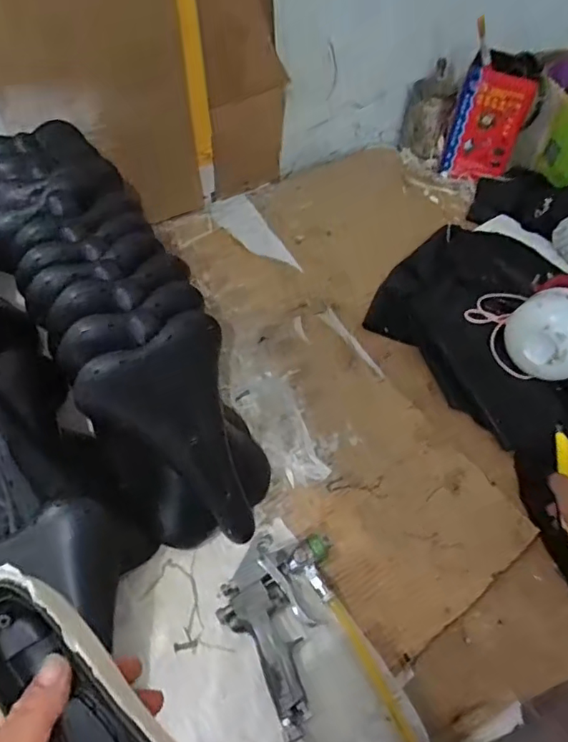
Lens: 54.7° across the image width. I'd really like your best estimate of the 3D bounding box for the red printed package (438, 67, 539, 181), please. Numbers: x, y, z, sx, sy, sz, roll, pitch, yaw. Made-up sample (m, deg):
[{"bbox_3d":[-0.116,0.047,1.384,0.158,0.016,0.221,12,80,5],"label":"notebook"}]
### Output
[{"bbox_3d":[0.349,-0.417,0.955,0.115,0.183,0.048,22,59,13],"label":"red printed package"}]

